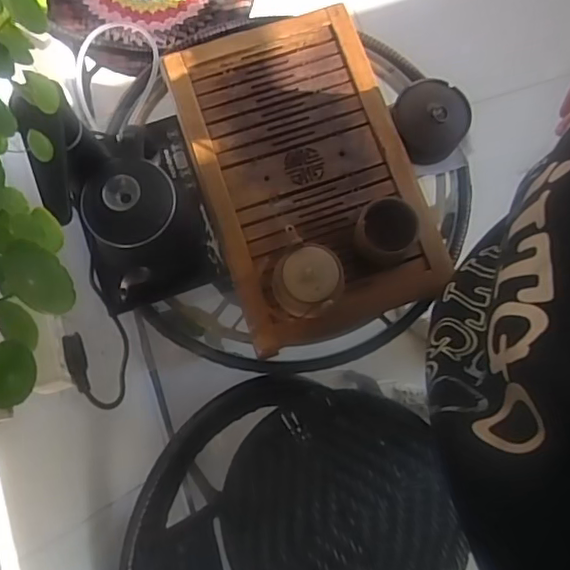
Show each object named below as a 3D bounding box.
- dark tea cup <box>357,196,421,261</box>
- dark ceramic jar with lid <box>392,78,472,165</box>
[{"bbox_3d":[0.134,-0.075,0.741,0.070,0.065,0.073,0,76,1],"label":"dark tea cup"},{"bbox_3d":[0.214,-0.242,0.833,0.107,0.066,0.103,0,76,1],"label":"dark ceramic jar with lid"}]

